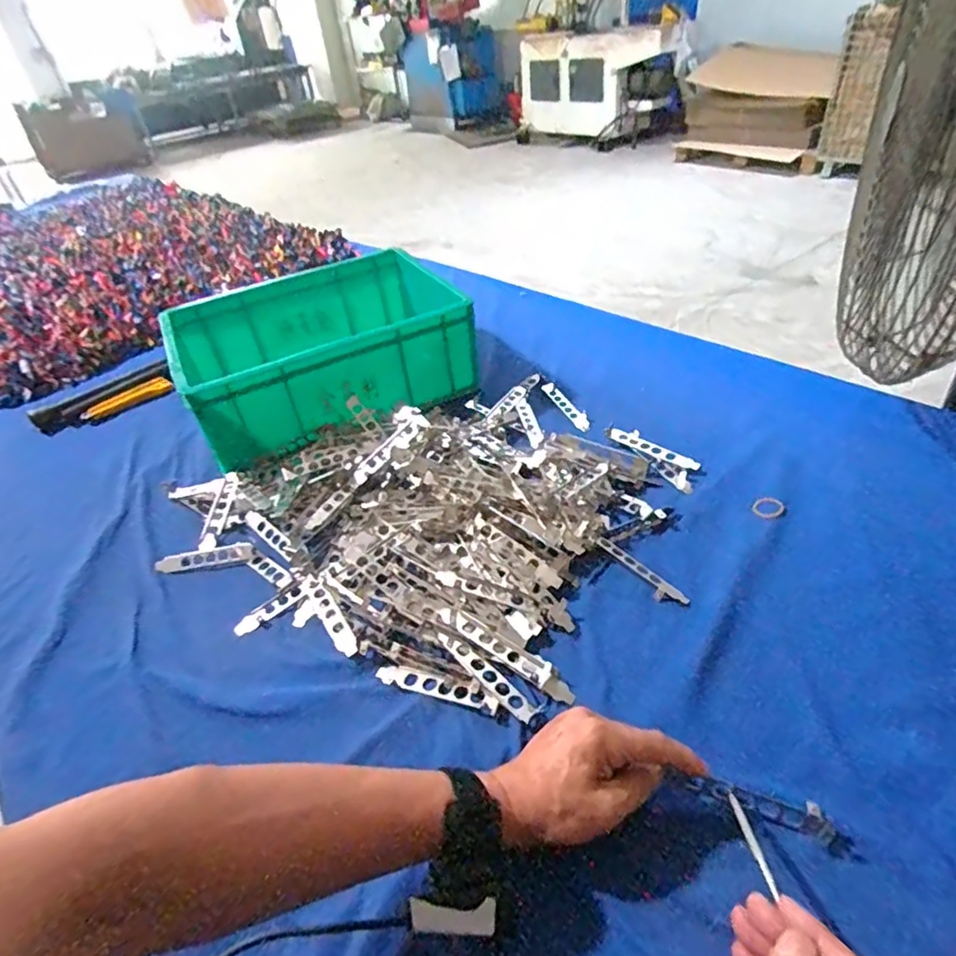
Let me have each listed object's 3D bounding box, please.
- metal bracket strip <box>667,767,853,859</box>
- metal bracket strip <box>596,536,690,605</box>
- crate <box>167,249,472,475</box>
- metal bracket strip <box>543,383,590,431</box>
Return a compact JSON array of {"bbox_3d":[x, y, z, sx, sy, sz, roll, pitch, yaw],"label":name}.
[{"bbox_3d":[0.195,0.227,0.410,0.118,0.011,0.023,15,45,18],"label":"metal bracket strip"},{"bbox_3d":[0.160,0.095,0.589,0.020,0.014,0.108,-32,47,-26],"label":"metal bracket strip"},{"bbox_3d":[-0.242,-0.201,0.914,0.402,0.135,0.307,-24,42,-18],"label":"crate"},{"bbox_3d":[0.127,-0.103,0.843,0.024,0.006,0.131,-19,42,-13],"label":"metal bracket strip"}]

